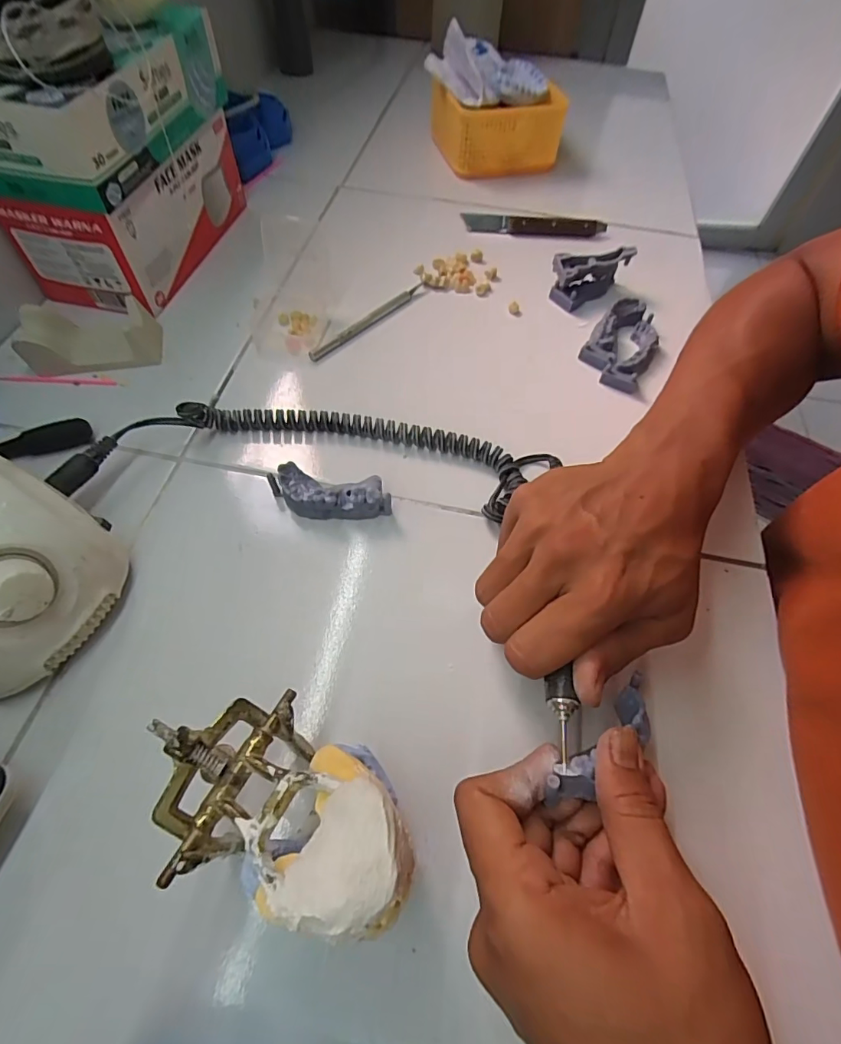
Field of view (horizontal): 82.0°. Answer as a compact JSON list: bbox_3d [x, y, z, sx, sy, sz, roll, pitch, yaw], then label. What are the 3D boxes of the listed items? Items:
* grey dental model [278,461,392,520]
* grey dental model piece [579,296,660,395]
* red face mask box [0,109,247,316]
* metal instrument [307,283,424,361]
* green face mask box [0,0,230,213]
[{"bbox_3d":[-0.056,-0.018,0.318,0.072,0.023,0.026,5,58,0],"label":"grey dental model"},{"bbox_3d":[0.174,-0.154,0.411,0.053,0.023,0.092,30,62,15],"label":"grey dental model piece"},{"bbox_3d":[-0.247,-0.283,0.431,0.102,0.087,0.202,14,59,6],"label":"red face mask box"},{"bbox_3d":[-0.042,-0.176,0.419,0.011,0.011,0.135,37,63,18],"label":"metal instrument"},{"bbox_3d":[-0.241,-0.324,0.363,0.104,0.069,0.209,14,58,5],"label":"green face mask box"}]

